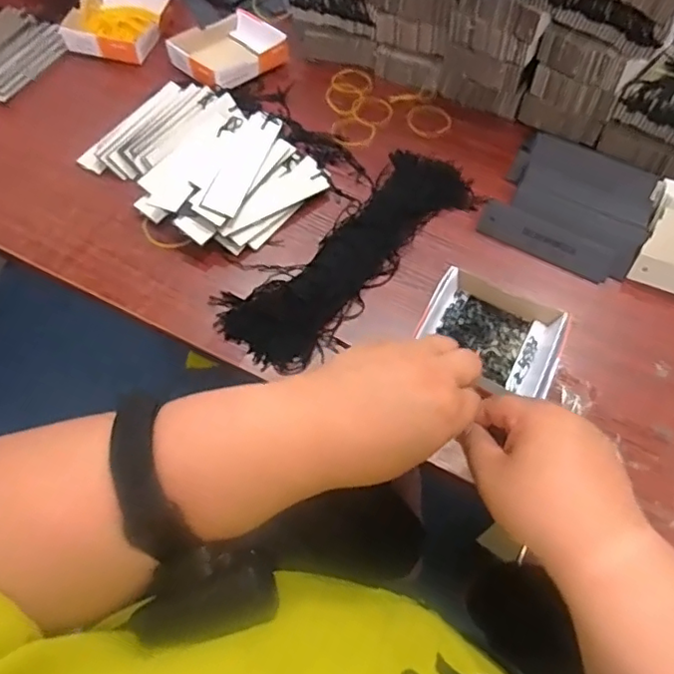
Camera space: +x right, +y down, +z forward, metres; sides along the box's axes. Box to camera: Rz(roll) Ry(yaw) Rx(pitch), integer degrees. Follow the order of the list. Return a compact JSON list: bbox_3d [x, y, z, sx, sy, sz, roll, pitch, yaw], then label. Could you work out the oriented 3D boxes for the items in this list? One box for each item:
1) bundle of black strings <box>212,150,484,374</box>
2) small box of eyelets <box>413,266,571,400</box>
[{"bbox_3d":[0.018,-0.096,0.571,0.106,0.040,0.310,37,65,20],"label":"bundle of black strings"},{"bbox_3d":[0.135,-0.003,0.516,0.114,0.040,0.096,26,62,15],"label":"small box of eyelets"}]

